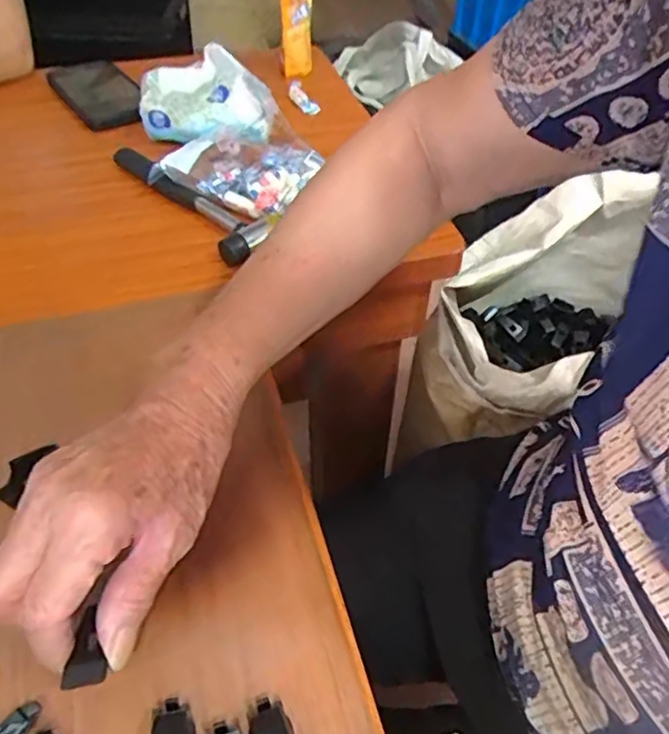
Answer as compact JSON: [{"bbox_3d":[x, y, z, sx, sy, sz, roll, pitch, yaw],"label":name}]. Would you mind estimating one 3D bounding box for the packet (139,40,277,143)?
[{"bbox_3d":[-0.130,-0.281,0.647,0.131,0.081,0.103,5,46,2],"label":"packet"}]

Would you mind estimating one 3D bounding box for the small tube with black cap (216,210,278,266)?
[{"bbox_3d":[-0.068,-0.107,0.520,0.064,0.022,0.021,-34,56,-30],"label":"small tube with black cap"}]

